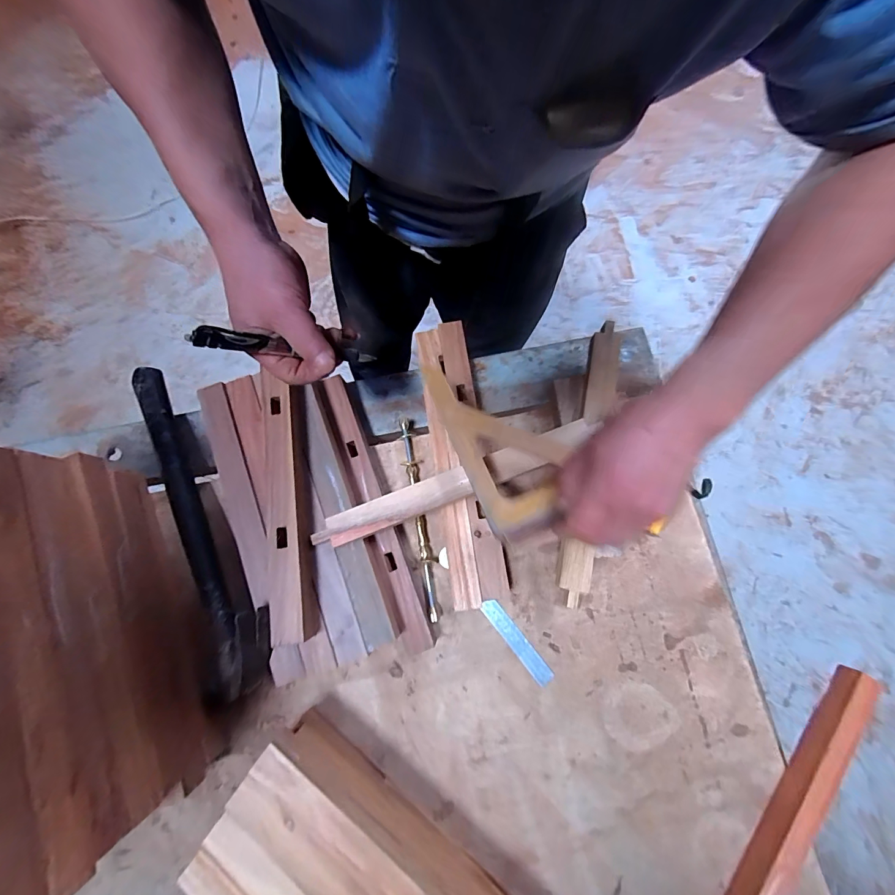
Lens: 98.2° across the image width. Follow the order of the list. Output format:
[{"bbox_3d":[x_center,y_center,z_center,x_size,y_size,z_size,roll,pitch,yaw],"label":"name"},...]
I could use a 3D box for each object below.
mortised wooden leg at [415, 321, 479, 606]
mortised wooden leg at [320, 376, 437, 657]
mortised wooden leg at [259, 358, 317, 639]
[{"bbox_3d":[0.010,0.012,0.457,0.067,0.041,0.331,-7,76,-1],"label":"mortised wooden leg"},{"bbox_3d":[-0.082,0.067,0.446,0.032,0.038,0.314,-21,77,-4],"label":"mortised wooden leg"},{"bbox_3d":[-0.163,0.054,0.391,0.043,0.024,0.258,-7,76,-1],"label":"mortised wooden leg"}]

